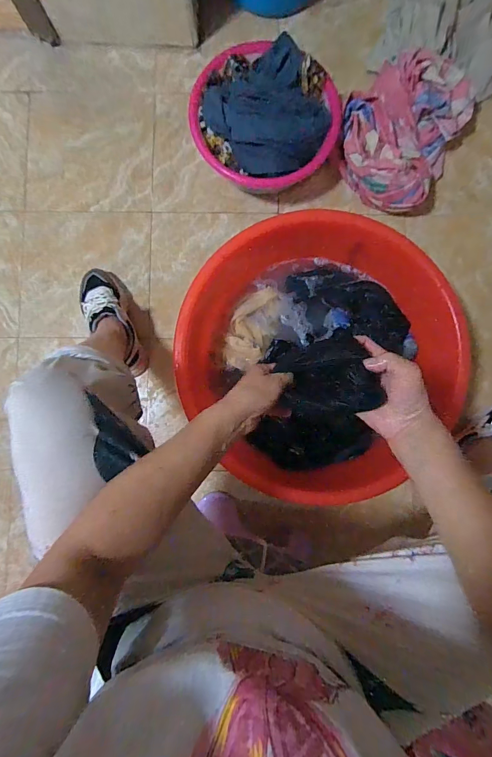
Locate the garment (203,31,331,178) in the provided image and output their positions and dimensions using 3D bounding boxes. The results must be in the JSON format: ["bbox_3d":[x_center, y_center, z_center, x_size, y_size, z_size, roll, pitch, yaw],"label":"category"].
[{"bbox_3d":[0.043,-0.546,0.740,0.247,0.054,0.234,-33,86,-1],"label":"garment"}]

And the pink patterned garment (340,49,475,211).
[{"bbox_3d":[0.345,-0.550,0.796,0.254,0.109,0.330,25,88,3],"label":"pink patterned garment"}]

